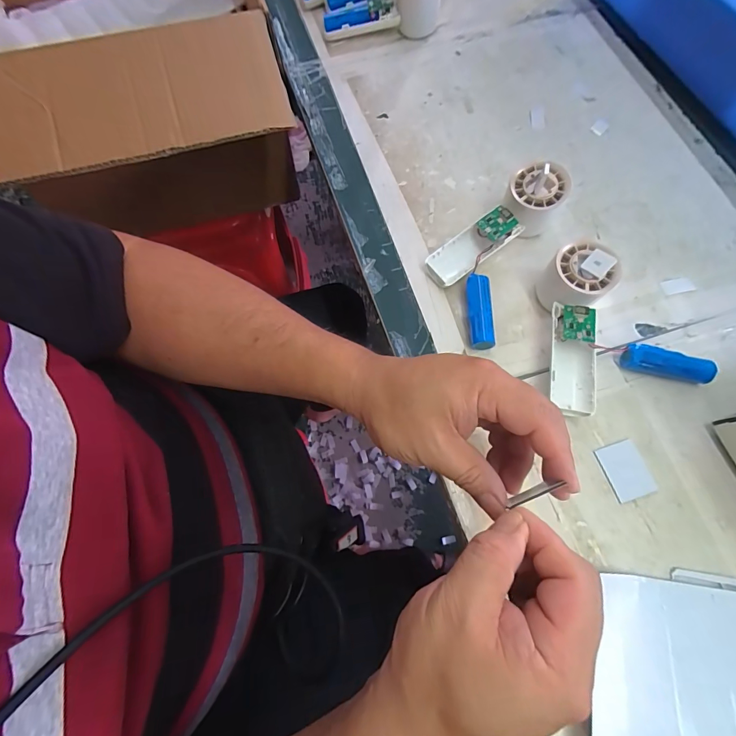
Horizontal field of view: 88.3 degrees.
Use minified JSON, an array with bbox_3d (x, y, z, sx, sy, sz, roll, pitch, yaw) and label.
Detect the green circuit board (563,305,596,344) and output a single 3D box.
[{"bbox_3d":[0.187,-0.039,0.336,0.027,0.007,0.031,6,84,6],"label":"green circuit board"}]

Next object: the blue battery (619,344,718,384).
[{"bbox_3d":[0.275,-0.002,0.349,0.076,0.025,0.019,14,72,7],"label":"blue battery"}]

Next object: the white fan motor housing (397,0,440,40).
[{"bbox_3d":[0.067,-0.482,0.502,0.059,0.059,0.049,5,71,3],"label":"white fan motor housing"}]

